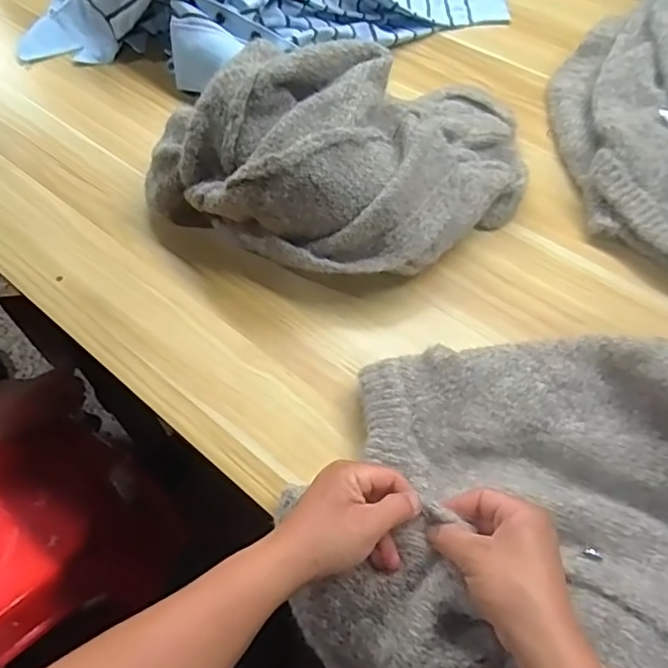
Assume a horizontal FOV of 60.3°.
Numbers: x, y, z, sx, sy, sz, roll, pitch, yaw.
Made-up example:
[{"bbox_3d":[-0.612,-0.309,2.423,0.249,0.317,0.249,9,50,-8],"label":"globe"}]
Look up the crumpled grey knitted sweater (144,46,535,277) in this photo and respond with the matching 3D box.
[{"bbox_3d":[0.021,-0.220,0.622,0.352,0.162,0.326,27,61,18],"label":"crumpled grey knitted sweater"}]

